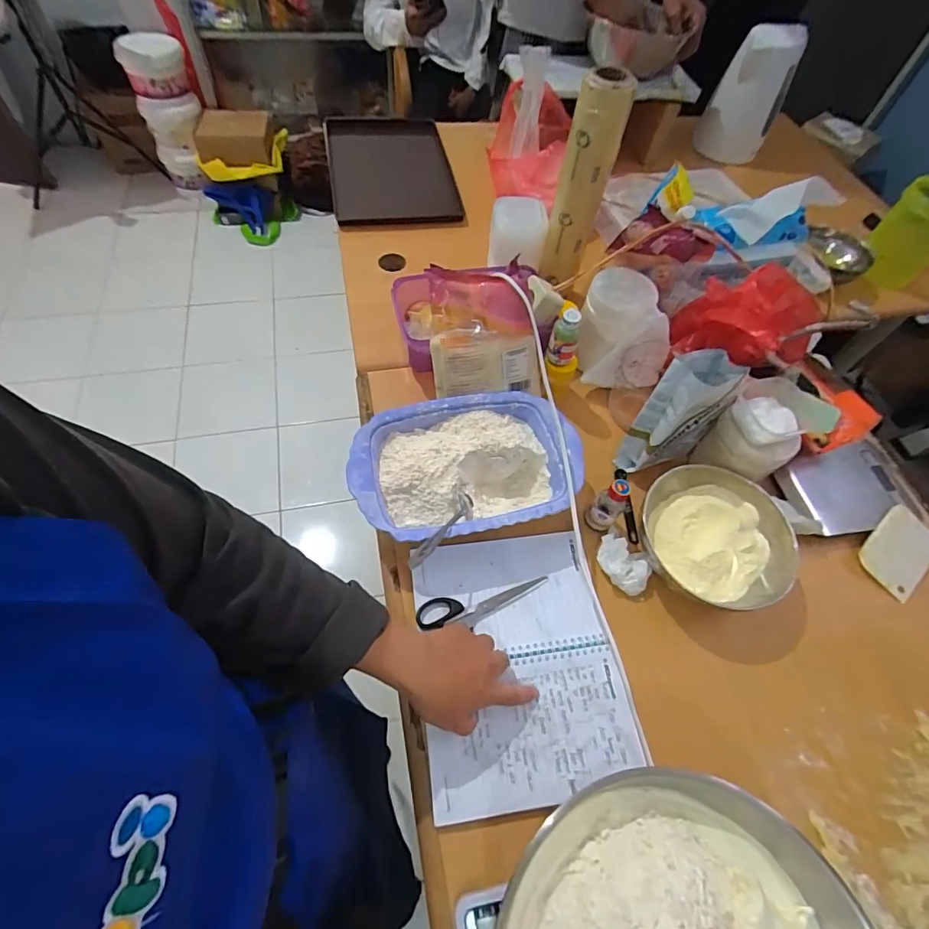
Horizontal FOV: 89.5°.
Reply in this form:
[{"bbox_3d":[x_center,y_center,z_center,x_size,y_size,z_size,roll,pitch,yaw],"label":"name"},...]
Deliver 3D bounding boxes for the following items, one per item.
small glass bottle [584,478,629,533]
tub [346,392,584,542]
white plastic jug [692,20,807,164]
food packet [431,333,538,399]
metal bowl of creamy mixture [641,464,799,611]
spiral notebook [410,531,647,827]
[{"bbox_3d":[0.168,0.053,0.556,0.033,0.097,0.027,40,62,18],"label":"small glass bottle"},{"bbox_3d":[0.003,0.008,0.580,0.275,0.071,0.175,-11,60,-12],"label":"tub"},{"bbox_3d":[0.627,-0.813,1.030,0.142,0.208,0.146,27,59,11],"label":"white plastic jug"},{"bbox_3d":[0.023,-0.132,0.604,0.124,0.084,0.030,-5,20,-8],"label":"food packet"},{"bbox_3d":[0.301,0.097,0.565,0.174,0.056,0.157,24,62,11],"label":"metal bowl of creamy mixture"},{"bbox_3d":[0.057,0.206,0.505,0.206,0.014,0.261,-6,60,-7],"label":"spiral notebook"}]

